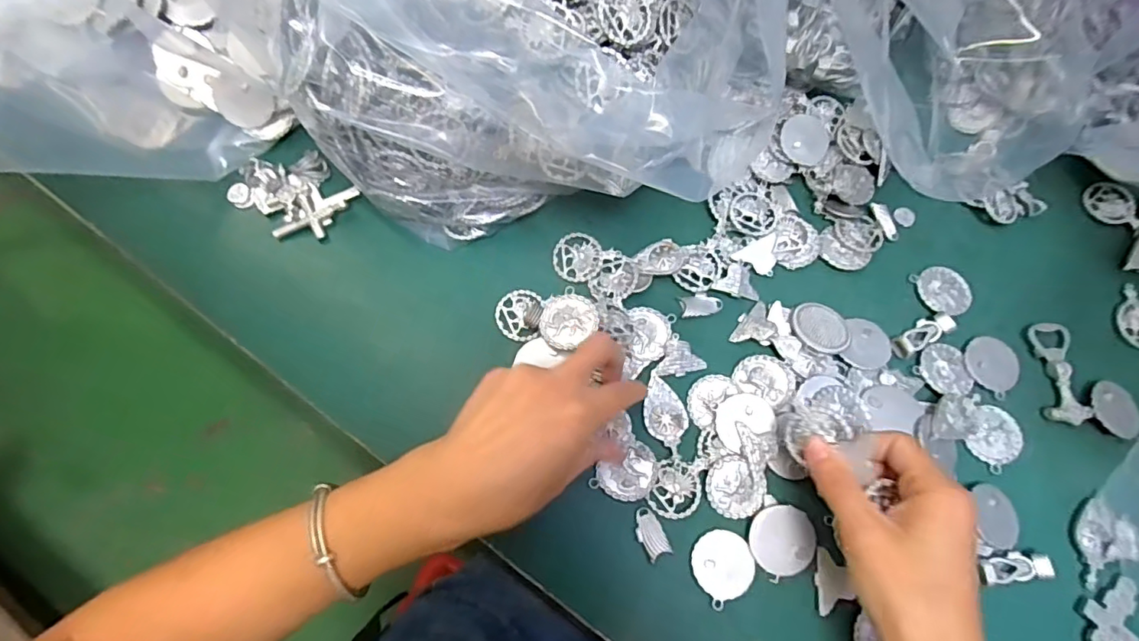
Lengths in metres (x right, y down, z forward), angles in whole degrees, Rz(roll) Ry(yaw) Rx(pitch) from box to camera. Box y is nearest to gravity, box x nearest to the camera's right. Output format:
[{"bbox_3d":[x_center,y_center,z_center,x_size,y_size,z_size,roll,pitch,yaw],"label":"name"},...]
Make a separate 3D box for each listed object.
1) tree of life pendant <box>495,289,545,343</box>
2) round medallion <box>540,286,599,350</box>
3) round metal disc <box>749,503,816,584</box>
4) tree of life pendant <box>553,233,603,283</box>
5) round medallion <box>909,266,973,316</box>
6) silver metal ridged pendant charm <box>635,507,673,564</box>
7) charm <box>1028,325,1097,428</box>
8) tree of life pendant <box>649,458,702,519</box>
[{"bbox_3d":[-0.034,-0.004,0.367,0.030,0.004,0.035,11,75,1],"label":"tree of life pendant"},{"bbox_3d":[-0.001,0.000,0.350,0.037,0.004,0.036,-4,66,8],"label":"round medallion"},{"bbox_3d":[0.129,0.133,0.331,0.039,0.004,0.040,0,75,-2],"label":"round metal disc"},{"bbox_3d":[0.006,-0.043,0.380,0.034,0.004,0.033,0,83,3],"label":"tree of life pendant"},{"bbox_3d":[0.266,-0.022,0.388,0.038,0.004,0.037,0,75,-2],"label":"round medallion"},{"bbox_3d":[0.049,0.128,0.330,0.015,0.004,0.029,-25,77,-8],"label":"silver metal ridged pendant charm"},{"bbox_3d":[0.331,0.035,0.370,0.029,0.007,0.069,5,75,0],"label":"charm"},{"bbox_3d":[0.066,0.104,0.338,0.029,0.004,0.034,16,75,2],"label":"tree of life pendant"}]

